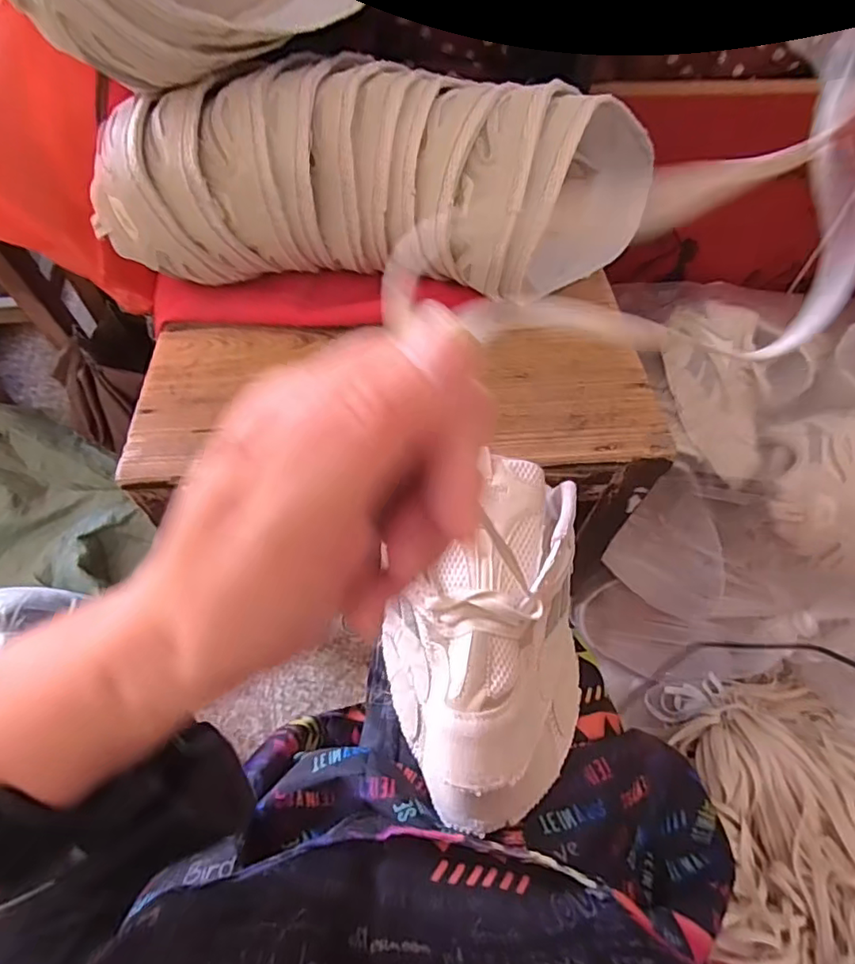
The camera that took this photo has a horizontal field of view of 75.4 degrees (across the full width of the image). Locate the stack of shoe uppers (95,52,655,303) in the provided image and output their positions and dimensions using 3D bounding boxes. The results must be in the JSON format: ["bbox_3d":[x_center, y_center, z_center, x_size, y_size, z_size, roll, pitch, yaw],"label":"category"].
[{"bbox_3d":[-0.028,-0.231,0.447,0.468,0.144,0.136,-2,63,-2],"label":"stack of shoe uppers"}]

